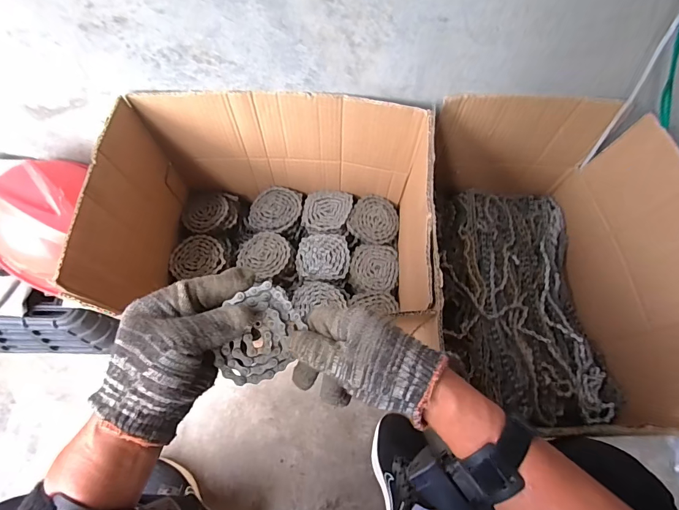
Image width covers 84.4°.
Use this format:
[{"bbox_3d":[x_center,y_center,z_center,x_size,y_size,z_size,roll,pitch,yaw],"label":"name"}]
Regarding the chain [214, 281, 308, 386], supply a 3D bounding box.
[{"bbox_3d":[-0.071,0.068,0.334,0.069,0.019,0.083,-4,87,-18],"label":"chain"}]

